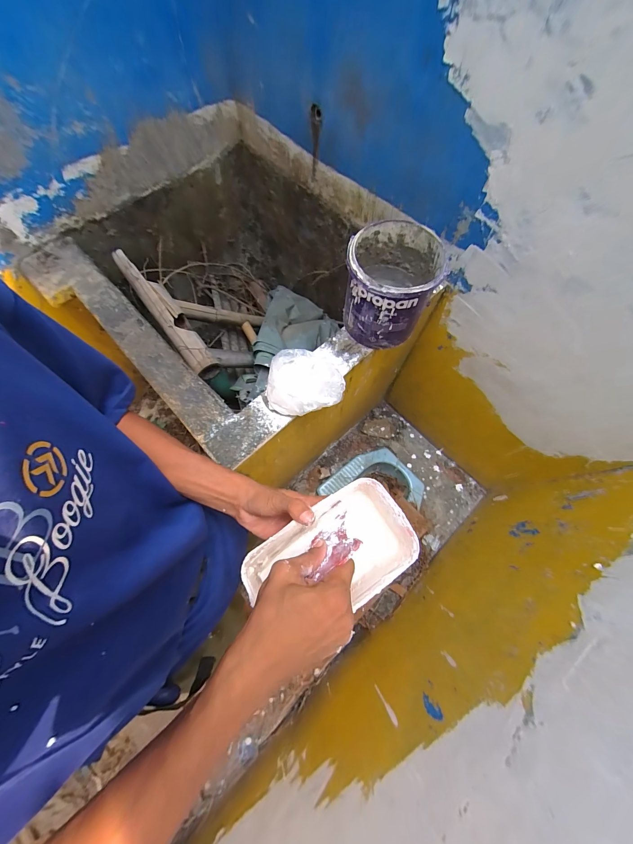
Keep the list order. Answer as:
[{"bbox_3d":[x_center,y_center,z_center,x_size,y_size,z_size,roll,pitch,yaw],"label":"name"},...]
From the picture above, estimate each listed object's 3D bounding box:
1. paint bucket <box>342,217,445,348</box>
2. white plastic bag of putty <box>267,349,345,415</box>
[{"bbox_3d":[0.152,-0.291,0.638,0.176,0.180,0.192,13,71,3],"label":"paint bucket"},{"bbox_3d":[-0.020,-0.083,0.615,0.149,0.071,0.134,13,71,2],"label":"white plastic bag of putty"}]

